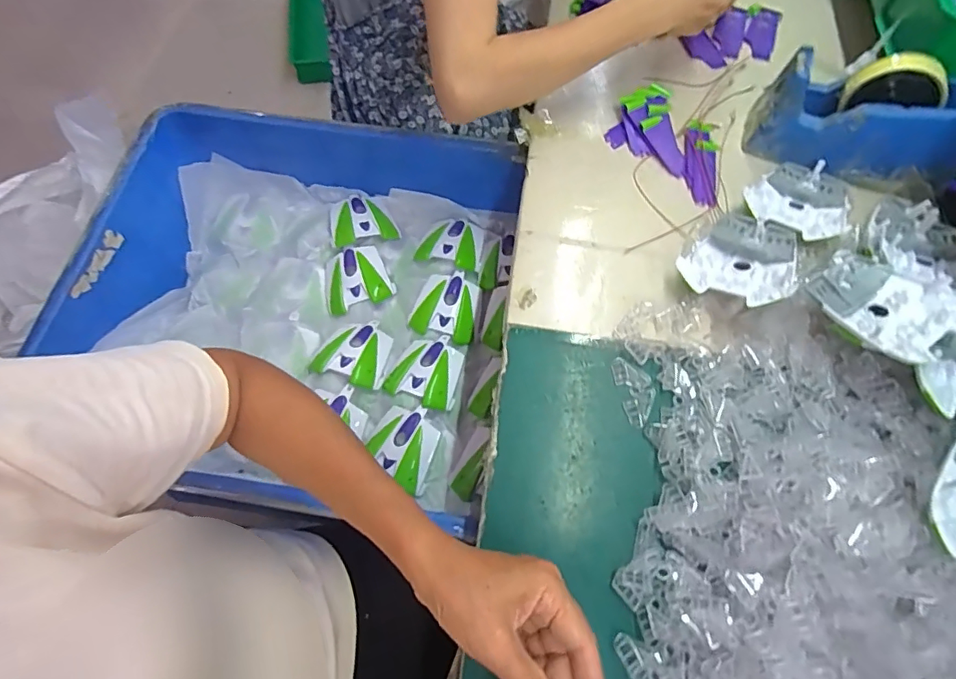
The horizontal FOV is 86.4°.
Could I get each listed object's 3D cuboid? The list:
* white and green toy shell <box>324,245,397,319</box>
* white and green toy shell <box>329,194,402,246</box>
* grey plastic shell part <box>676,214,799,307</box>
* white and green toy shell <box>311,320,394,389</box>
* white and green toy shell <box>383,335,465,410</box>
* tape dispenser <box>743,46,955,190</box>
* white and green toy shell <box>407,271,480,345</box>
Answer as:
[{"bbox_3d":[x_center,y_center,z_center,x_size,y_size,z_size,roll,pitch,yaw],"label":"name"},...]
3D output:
[{"bbox_3d":[-0.173,-0.086,0.718,0.092,0.026,0.084,-19,68,-8],"label":"white and green toy shell"},{"bbox_3d":[-0.174,-0.181,0.749,0.093,0.031,0.088,-15,67,-6],"label":"white and green toy shell"},{"bbox_3d":[0.259,-0.082,0.500,0.096,0.045,0.109,31,70,13],"label":"grey plastic shell part"},{"bbox_3d":[-0.164,0.014,0.670,0.086,0.031,0.098,10,67,5],"label":"white and green toy shell"},{"bbox_3d":[-0.065,0.039,0.656,0.093,0.027,0.096,18,68,8],"label":"white and green toy shell"},{"bbox_3d":[0.406,-0.229,0.530,0.202,0.098,0.072,20,68,9],"label":"tape dispenser"},{"bbox_3d":[-0.044,-0.047,0.705,0.090,0.022,0.093,13,67,6],"label":"white and green toy shell"}]

